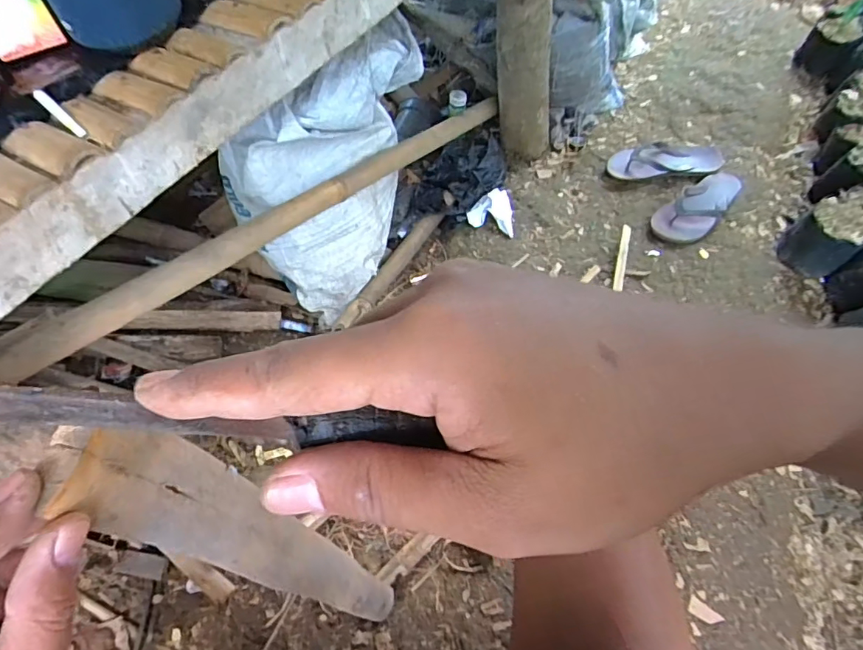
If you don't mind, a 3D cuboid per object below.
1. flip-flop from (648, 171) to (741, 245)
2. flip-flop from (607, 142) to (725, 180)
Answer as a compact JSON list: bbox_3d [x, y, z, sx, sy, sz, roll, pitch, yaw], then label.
[{"bbox_3d":[0.626,-0.278,1.172,0.280,0.048,0.114,-35,63,-18],"label":"flip-flop"},{"bbox_3d":[0.577,-0.407,1.269,0.275,0.045,0.124,2,58,3],"label":"flip-flop"}]

